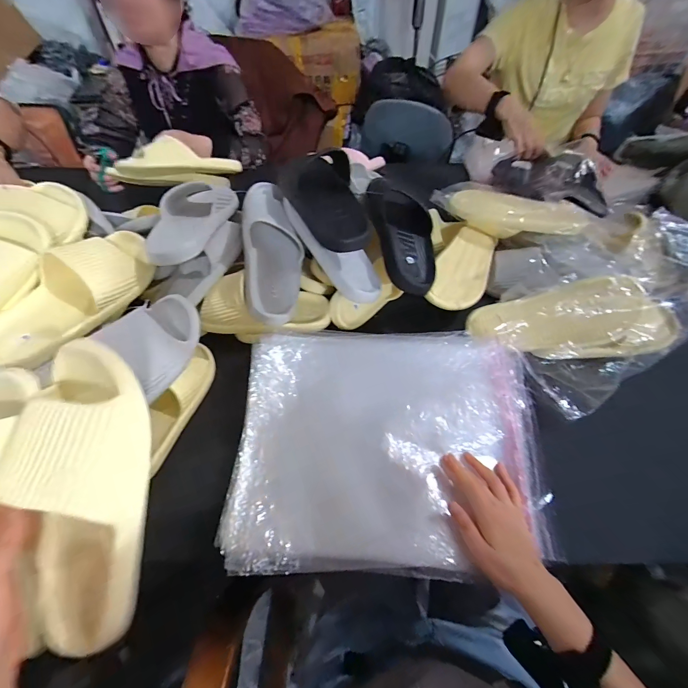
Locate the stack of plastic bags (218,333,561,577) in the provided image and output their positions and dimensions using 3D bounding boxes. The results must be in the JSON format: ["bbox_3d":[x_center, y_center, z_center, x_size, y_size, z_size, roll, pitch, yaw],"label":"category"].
[{"bbox_3d":[0.061,0.125,0.459,0.402,0.055,0.313,1,65,1],"label":"stack of plastic bags"}]

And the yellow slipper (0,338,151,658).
[{"bbox_3d":[-0.232,0.131,0.281,0.115,0.059,0.256,2,92,2],"label":"yellow slipper"}]

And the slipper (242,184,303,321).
[{"bbox_3d":[-0.124,-0.171,0.574,0.097,0.070,0.278,-5,80,-3],"label":"slipper"}]

